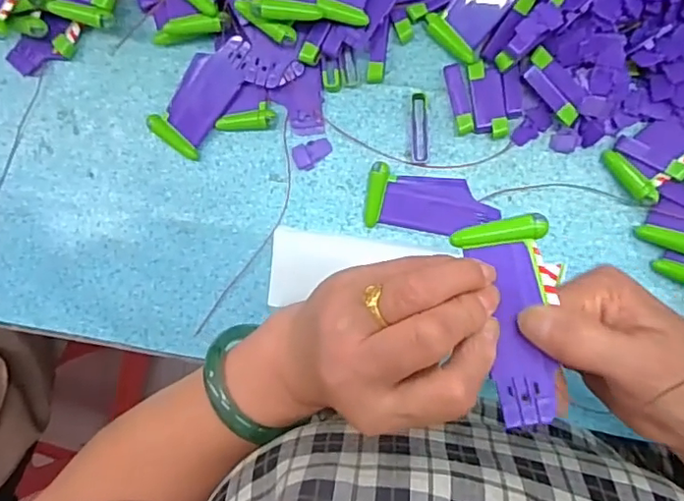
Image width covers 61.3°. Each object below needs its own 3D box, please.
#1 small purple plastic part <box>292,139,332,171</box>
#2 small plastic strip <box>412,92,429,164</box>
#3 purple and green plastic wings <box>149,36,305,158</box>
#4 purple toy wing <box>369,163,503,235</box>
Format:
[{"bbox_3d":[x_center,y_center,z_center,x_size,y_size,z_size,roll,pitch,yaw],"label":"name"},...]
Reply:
[{"bbox_3d":[-0.020,-0.067,0.399,0.027,0.004,0.018,-18,89,8],"label":"small purple plastic part"},{"bbox_3d":[0.053,-0.082,0.388,0.011,0.007,0.046,-1,92,8],"label":"small plastic strip"},{"bbox_3d":[-0.085,-0.110,0.397,0.105,0.020,0.049,-36,87,7],"label":"purple and green plastic wings"},{"bbox_3d":[0.060,-0.033,0.387,0.086,0.010,0.041,6,92,7],"label":"purple toy wing"}]

